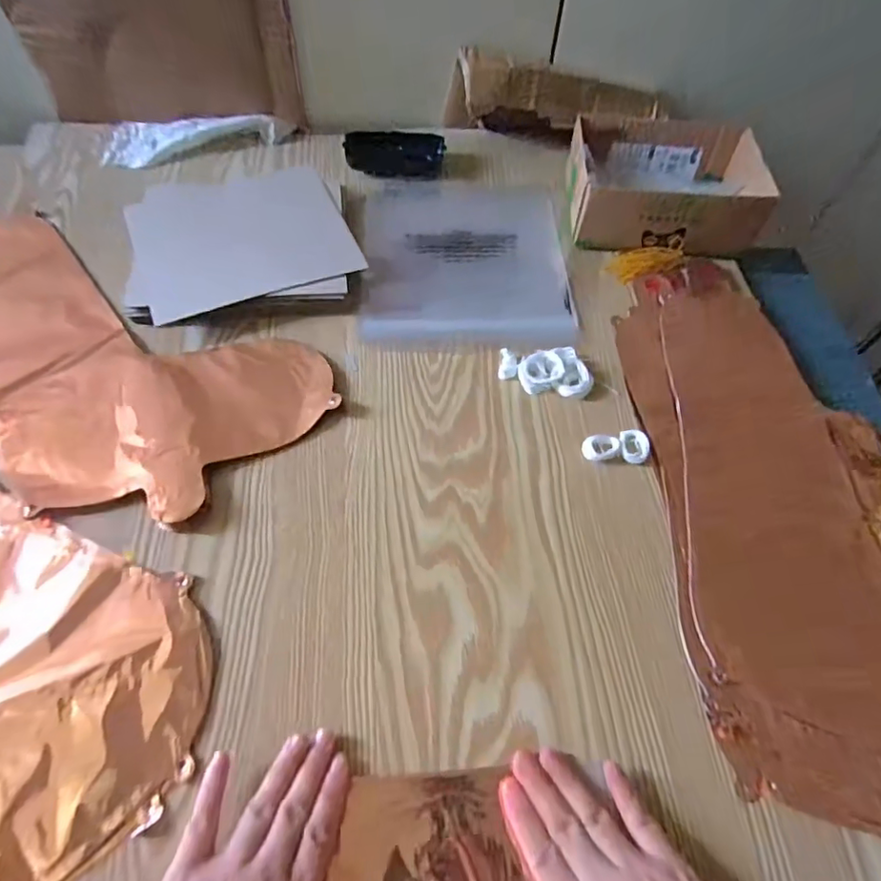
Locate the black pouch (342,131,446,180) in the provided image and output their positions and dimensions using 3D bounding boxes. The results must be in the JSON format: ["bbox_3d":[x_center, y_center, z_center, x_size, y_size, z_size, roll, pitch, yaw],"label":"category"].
[{"bbox_3d":[-0.052,-0.322,0.632,0.108,0.020,0.056,3,58,-1],"label":"black pouch"}]

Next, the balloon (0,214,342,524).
[{"bbox_3d":[-0.299,-0.083,0.482,0.390,0.013,0.221,36,63,18],"label":"balloon"}]

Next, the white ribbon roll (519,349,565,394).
[{"bbox_3d":[0.085,-0.058,0.479,0.036,0.014,0.038,1,58,-2],"label":"white ribbon roll"}]

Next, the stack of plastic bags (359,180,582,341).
[{"bbox_3d":[0.025,-0.188,0.563,0.198,0.010,0.220,-1,59,-3],"label":"stack of plastic bags"}]

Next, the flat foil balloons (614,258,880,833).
[{"bbox_3d":[0.268,0.039,0.433,0.202,0.014,0.452,1,58,-3],"label":"flat foil balloons"}]

